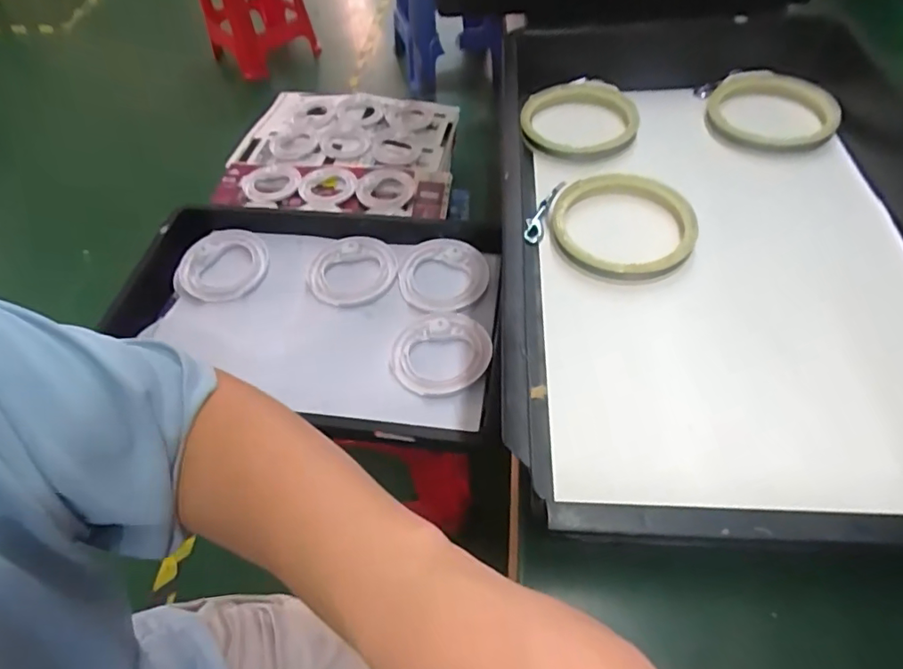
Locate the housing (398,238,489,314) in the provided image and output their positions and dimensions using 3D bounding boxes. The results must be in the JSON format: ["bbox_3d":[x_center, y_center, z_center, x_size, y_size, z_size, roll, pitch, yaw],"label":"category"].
[{"bbox_3d":[-0.012,-0.089,0.795,0.127,0.014,0.135,-2,54,2],"label":"housing"}]

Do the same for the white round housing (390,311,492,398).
[{"bbox_3d":[-0.014,0.023,0.708,0.131,0.011,0.125,-2,54,2],"label":"white round housing"}]

